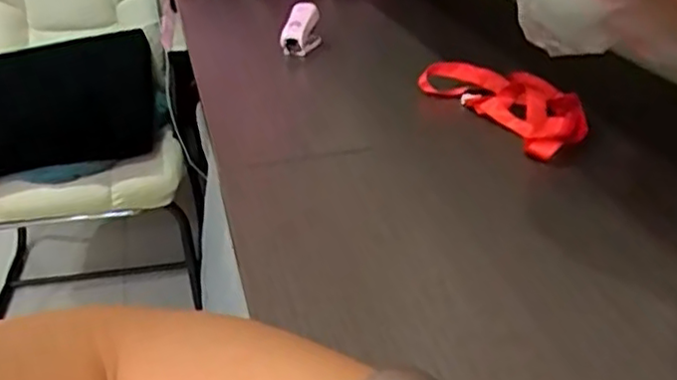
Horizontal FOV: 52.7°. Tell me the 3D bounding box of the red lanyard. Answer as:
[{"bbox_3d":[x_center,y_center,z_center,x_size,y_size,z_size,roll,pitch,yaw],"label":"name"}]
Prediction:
[{"bbox_3d":[0.140,-0.073,0.549,0.073,0.024,0.161,-14,32,-21],"label":"red lanyard"}]

